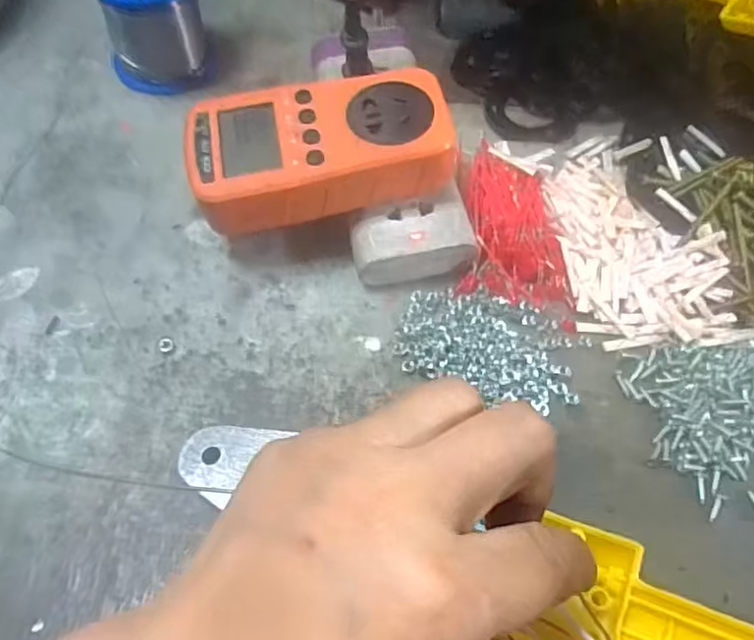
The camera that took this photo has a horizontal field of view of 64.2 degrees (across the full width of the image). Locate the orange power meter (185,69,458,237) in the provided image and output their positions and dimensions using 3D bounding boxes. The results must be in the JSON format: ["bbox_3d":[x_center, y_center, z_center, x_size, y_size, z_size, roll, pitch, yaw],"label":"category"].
[{"bbox_3d":[-0.029,-0.087,0.301,0.124,0.039,0.066,-14,63,-9],"label":"orange power meter"}]

